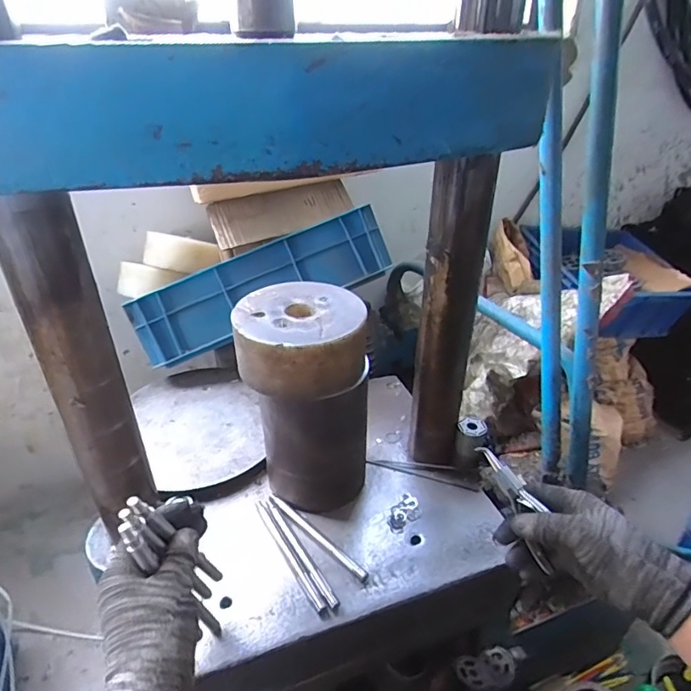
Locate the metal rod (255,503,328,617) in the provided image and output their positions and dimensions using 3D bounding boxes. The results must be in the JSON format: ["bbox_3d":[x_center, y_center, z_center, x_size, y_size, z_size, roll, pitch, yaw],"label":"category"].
[{"bbox_3d":[-0.066,0.240,0.580,0.011,0.007,0.162,-18,37,-26],"label":"metal rod"}]

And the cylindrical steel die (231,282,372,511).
[{"bbox_3d":[-0.047,0.066,0.616,0.144,0.243,0.138,-2,32,-3],"label":"cylindrical steel die"}]

